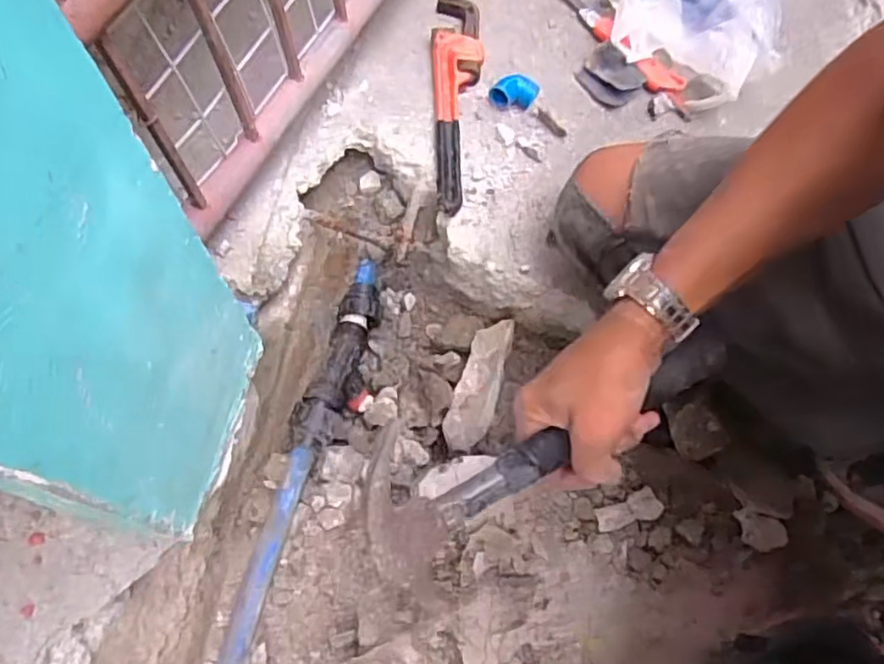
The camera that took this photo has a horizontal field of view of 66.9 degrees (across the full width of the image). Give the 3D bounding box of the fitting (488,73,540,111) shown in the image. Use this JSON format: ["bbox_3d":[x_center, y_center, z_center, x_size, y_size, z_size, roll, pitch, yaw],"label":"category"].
[{"bbox_3d":[0.077,-0.257,0.717,0.052,0.028,0.029,-2,65,-1],"label":"fitting"}]

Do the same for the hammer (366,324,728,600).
[{"bbox_3d":[0.077,0.066,0.440,0.275,0.035,0.088,-25,67,-16],"label":"hammer"}]

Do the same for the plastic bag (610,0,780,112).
[{"bbox_3d":[0.284,-0.353,0.754,0.200,0.073,0.179,33,70,15],"label":"plastic bag"}]

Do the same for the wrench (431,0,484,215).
[{"bbox_3d":[0.017,-0.243,0.693,0.051,0.035,0.256,0,65,0],"label":"wrench"}]

